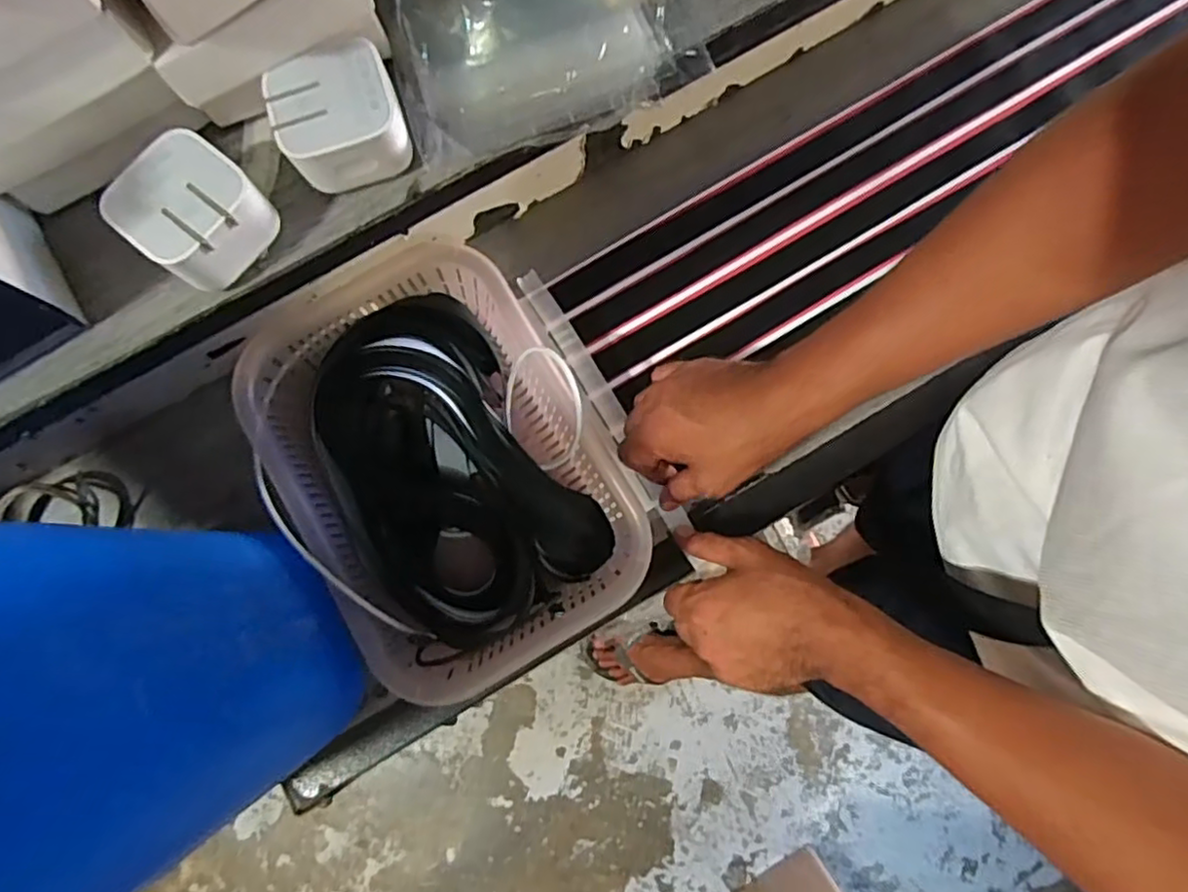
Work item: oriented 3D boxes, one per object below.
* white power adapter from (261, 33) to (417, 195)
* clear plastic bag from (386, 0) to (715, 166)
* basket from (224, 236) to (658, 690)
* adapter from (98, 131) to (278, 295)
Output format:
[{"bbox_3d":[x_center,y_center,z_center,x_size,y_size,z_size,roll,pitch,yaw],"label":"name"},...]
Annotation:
[{"bbox_3d":[-0.098,-0.128,0.255,0.046,0.024,0.046,-20,80,-2],"label":"white power adapter"},{"bbox_3d":[-0.024,-0.180,0.275,0.118,0.016,0.117,-12,80,-1],"label":"clear plastic bag"},{"bbox_3d":[-0.110,0.005,0.502,0.227,0.084,0.319,-29,80,-4],"label":"basket"},{"bbox_3d":[-0.152,-0.088,0.250,0.049,0.027,0.044,39,83,8],"label":"adapter"}]

